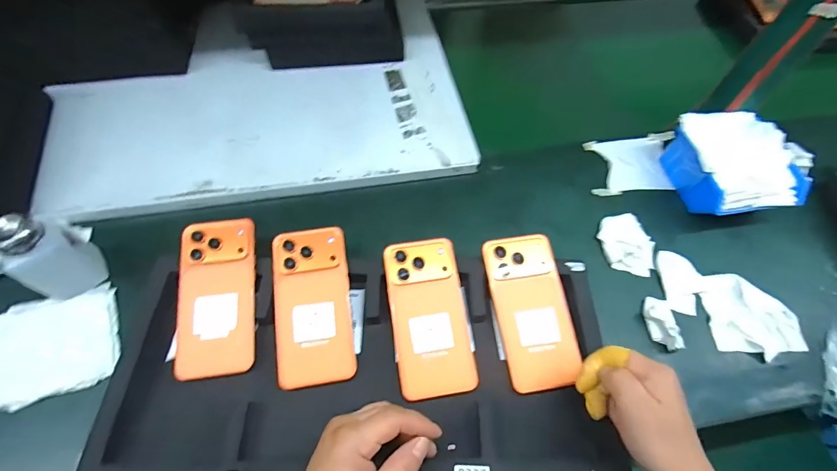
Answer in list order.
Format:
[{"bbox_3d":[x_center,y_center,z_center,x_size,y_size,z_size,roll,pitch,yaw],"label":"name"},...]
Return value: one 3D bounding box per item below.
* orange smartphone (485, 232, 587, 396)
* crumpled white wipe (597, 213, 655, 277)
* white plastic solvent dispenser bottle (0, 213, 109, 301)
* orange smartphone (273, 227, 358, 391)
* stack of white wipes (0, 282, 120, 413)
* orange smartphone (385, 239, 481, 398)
[{"bbox_3d":[0.122,0.079,0.425,0.078,0.010,0.160,-6,70,-7],"label":"orange smartphone"},{"bbox_3d":[0.266,0.004,0.495,0.066,0.019,0.083,13,59,6],"label":"crumpled white wipe"},{"bbox_3d":[-0.377,0.014,0.391,0.048,0.125,0.063,5,58,1],"label":"white plastic solvent dispenser bottle"},{"bbox_3d":[-0.111,0.071,0.414,0.077,0.007,0.160,-6,73,-9],"label":"orange smartphone"},{"bbox_3d":[-0.381,0.113,0.405,0.124,0.011,0.107,-18,61,-13],"label":"stack of white wipes"},{"bbox_3d":[0.013,0.081,0.414,0.079,0.018,0.160,-7,63,-7],"label":"orange smartphone"}]

